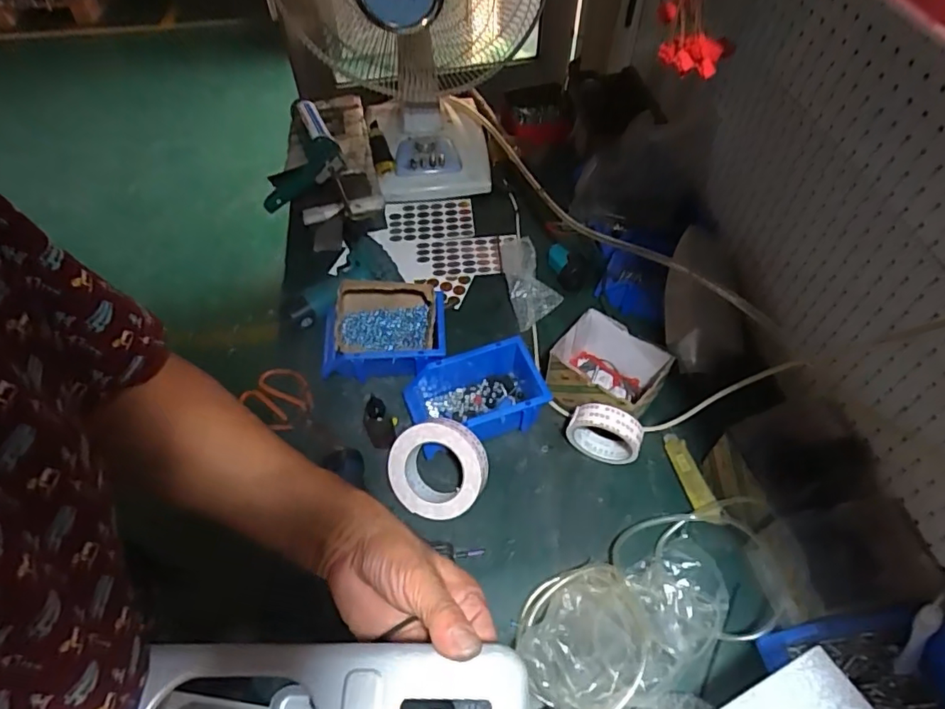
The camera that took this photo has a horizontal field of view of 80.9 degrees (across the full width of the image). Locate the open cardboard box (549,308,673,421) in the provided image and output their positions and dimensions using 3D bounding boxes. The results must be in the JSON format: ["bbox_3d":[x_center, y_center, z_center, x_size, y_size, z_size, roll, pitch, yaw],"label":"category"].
[{"bbox_3d":[0.186,0.033,0.787,0.146,0.097,0.120,31,60,21],"label":"open cardboard box"}]

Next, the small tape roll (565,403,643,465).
[{"bbox_3d":[0.176,0.105,0.738,0.093,0.091,0.032,19,56,14],"label":"small tape roll"}]

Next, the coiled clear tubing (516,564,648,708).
[{"bbox_3d":[0.121,0.314,0.609,0.142,0.039,0.146,0,54,0],"label":"coiled clear tubing"}]

